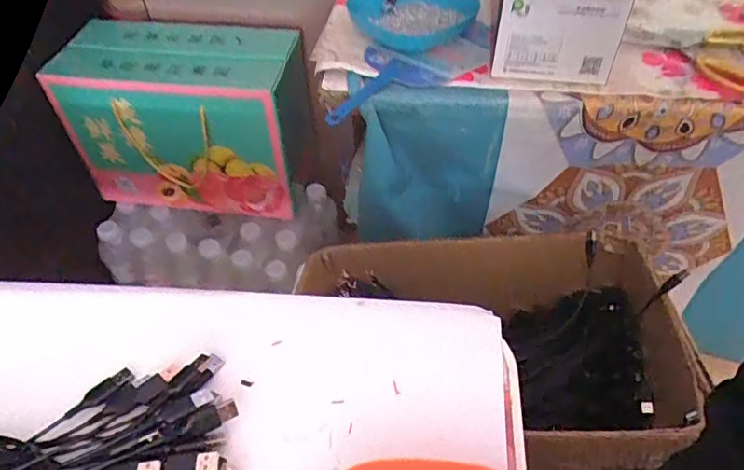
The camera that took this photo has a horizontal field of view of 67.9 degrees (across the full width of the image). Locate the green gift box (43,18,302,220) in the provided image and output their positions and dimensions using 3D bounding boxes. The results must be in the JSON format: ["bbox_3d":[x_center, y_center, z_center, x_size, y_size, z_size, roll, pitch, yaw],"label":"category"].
[{"bbox_3d":[-0.267,-0.162,0.827,0.319,0.230,0.134,8,50,7],"label":"green gift box"}]

